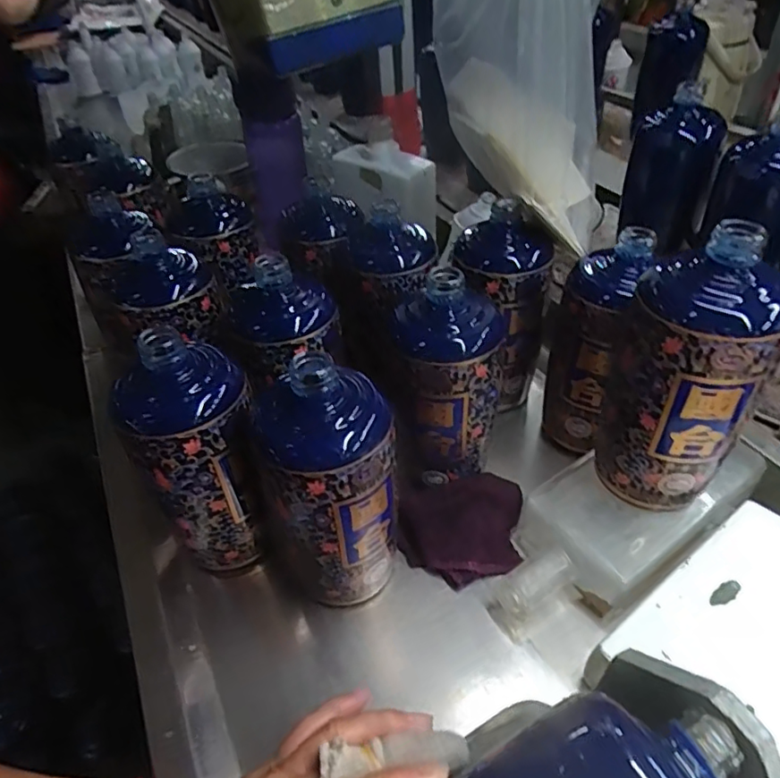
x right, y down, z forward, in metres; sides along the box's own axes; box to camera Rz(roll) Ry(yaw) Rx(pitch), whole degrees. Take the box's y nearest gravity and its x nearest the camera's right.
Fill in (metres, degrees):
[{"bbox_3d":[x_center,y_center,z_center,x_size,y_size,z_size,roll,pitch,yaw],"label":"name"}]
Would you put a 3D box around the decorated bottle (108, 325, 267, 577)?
[{"bbox_3d":[-0.125,0.045,0.376,0.077,0.177,0.064,-16,44,-13],"label":"decorated bottle"}]

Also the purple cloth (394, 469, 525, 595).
[{"bbox_3d":[0.059,0.101,0.419,0.100,0.040,0.069,-17,45,-15],"label":"purple cloth"}]

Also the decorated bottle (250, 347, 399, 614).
[{"bbox_3d":[-0.036,0.063,0.353,0.079,0.178,0.069,-11,43,-8],"label":"decorated bottle"}]

